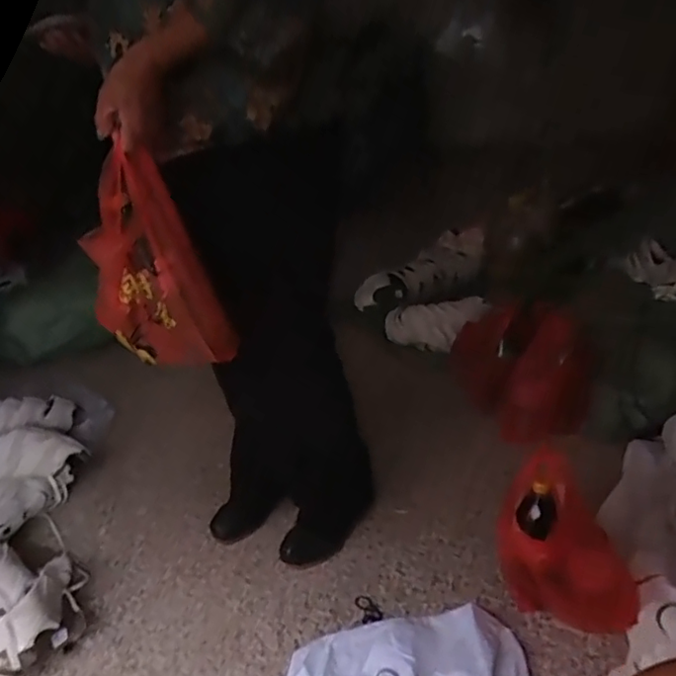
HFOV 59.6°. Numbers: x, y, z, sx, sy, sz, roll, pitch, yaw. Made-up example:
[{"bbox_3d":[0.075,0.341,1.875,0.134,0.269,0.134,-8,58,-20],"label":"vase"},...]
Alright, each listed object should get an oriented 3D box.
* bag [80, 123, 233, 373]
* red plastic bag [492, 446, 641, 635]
[{"bbox_3d":[-0.245,-0.095,0.792,0.159,0.265,0.128,20,37,41],"label":"bag"},{"bbox_3d":[0.343,0.316,0.889,0.200,0.289,0.075,11,32,31],"label":"red plastic bag"}]

